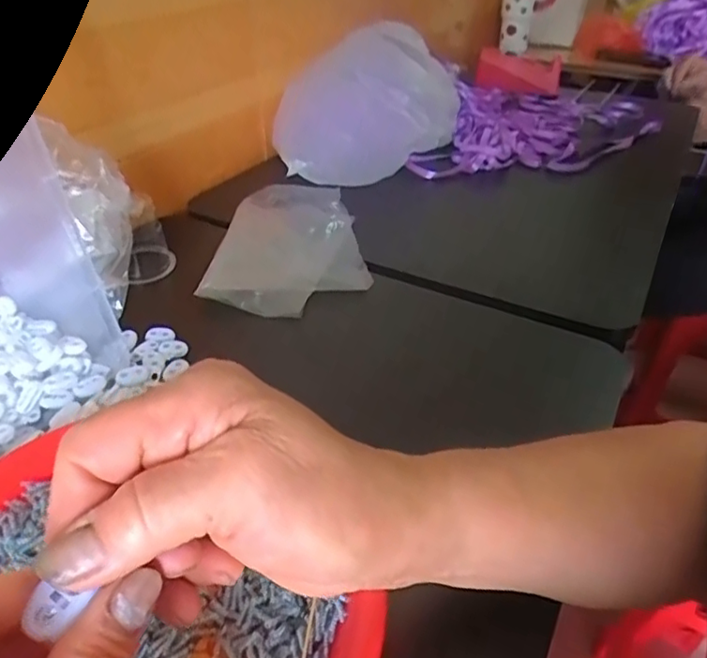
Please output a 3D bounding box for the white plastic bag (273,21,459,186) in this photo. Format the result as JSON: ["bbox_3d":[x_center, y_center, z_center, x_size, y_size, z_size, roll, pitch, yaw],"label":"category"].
[{"bbox_3d":[0.019,-0.281,0.734,0.245,0.132,0.128,-23,43,-29],"label":"white plastic bag"}]

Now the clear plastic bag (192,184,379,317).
[{"bbox_3d":[-0.057,-0.091,0.582,0.141,0.029,0.218,3,37,2],"label":"clear plastic bag"}]

